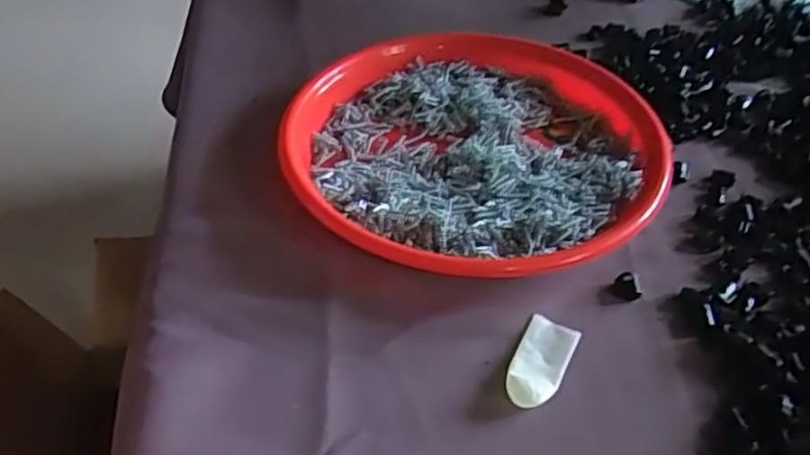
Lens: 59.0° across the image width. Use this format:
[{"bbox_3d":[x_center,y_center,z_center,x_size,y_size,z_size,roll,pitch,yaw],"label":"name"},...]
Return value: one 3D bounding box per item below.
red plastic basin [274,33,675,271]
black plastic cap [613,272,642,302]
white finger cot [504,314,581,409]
[{"bbox_3d":[0.047,-0.054,0.462,0.225,0.029,0.234,0,45,0],"label":"red plastic basin"},{"bbox_3d":[0.123,0.032,0.396,0.014,0.006,0.015,3,45,3],"label":"black plastic cap"},{"bbox_3d":[0.067,0.066,0.356,0.026,0.008,0.054,19,48,19],"label":"white finger cot"}]

